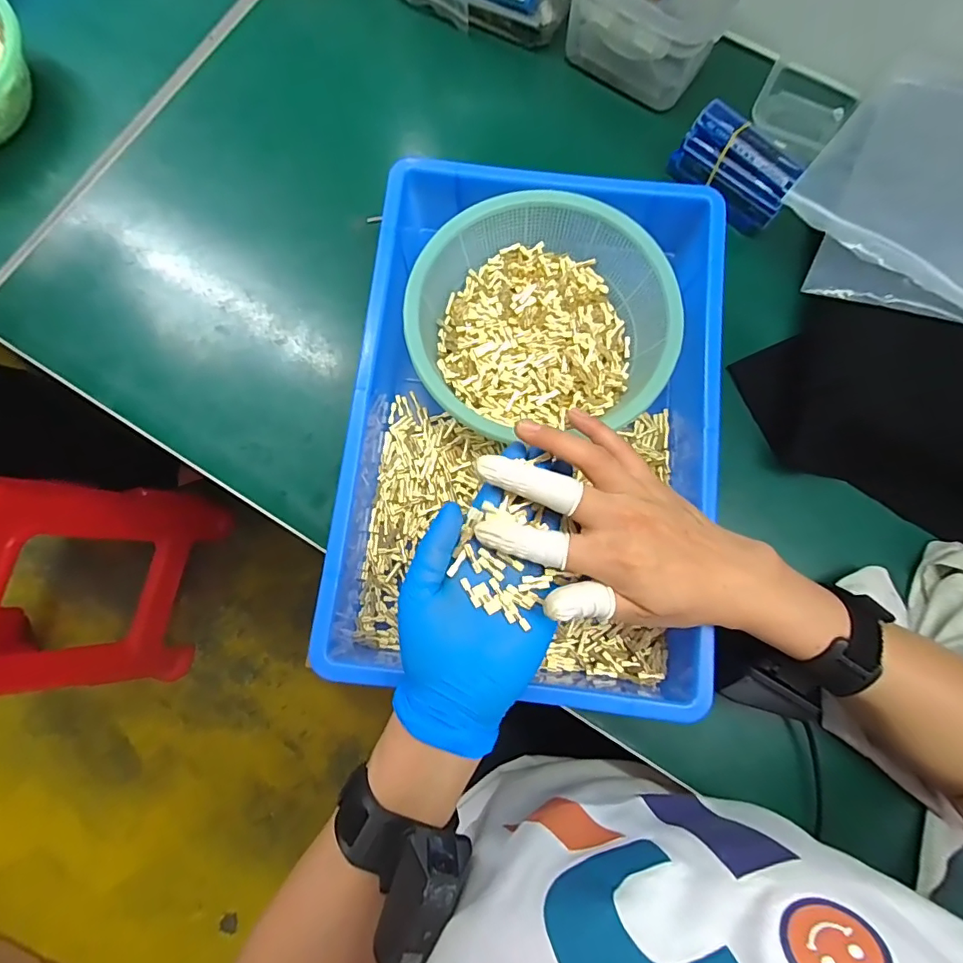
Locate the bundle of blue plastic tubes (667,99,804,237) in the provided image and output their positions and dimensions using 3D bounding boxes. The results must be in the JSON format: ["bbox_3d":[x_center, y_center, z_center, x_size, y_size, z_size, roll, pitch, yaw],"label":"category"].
[{"bbox_3d":[0.202,-0.249,0.410,0.094,0.056,0.028,41,82,7],"label":"bundle of blue plastic tubes"}]

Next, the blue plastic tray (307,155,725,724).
[{"bbox_3d":[0.032,-0.044,0.367,0.253,0.059,0.371,8,79,1],"label":"blue plastic tray"}]

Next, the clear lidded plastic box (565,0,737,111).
[{"bbox_3d":[0.137,-0.394,0.434,0.128,0.065,0.090,31,81,6],"label":"clear lidded plastic box"}]

